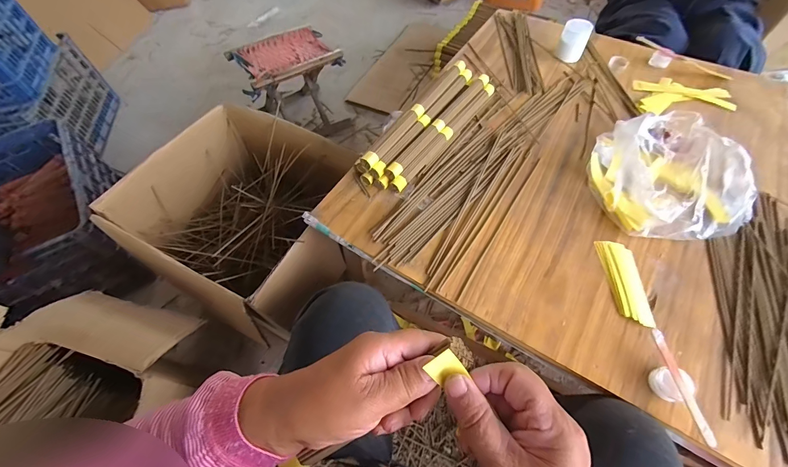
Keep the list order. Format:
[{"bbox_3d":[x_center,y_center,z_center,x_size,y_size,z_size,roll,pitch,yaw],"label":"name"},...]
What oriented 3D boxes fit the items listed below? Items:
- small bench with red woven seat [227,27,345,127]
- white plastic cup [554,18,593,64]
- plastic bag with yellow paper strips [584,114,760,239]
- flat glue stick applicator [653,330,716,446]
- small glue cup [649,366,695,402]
[{"bbox_3d":[-0.363,-0.534,1.199,0.331,0.261,0.259,-31,63,-15],"label":"small bench with red woven seat"},{"bbox_3d":[0.391,-0.420,0.723,0.056,0.063,0.055,-1,59,2],"label":"white plastic cup"},{"bbox_3d":[0.435,-0.103,0.519,0.214,0.087,0.213,-5,59,-1],"label":"plastic bag with yellow paper strips"},{"bbox_3d":[0.329,0.172,0.381,0.012,0.007,0.121,-4,59,0],"label":"flat glue stick applicator"},{"bbox_3d":[0.332,0.179,0.394,0.041,0.025,0.036,1,59,3],"label":"small glue cup"}]

